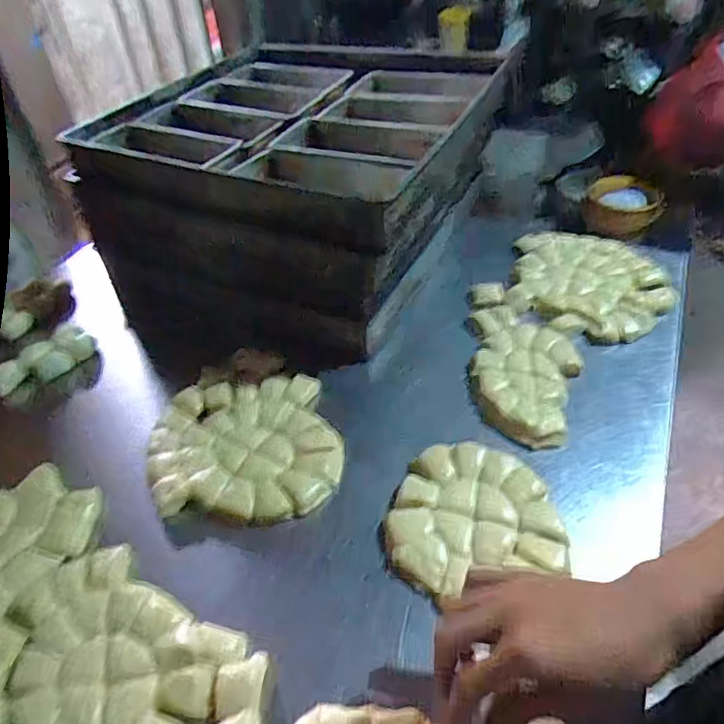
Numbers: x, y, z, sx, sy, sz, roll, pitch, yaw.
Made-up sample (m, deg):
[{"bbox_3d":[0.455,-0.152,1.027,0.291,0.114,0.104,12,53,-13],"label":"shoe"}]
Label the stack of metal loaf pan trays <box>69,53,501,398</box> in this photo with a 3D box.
[{"bbox_3d":[-0.085,-0.259,0.799,0.425,0.214,0.449,18,47,21],"label":"stack of metal loaf pan trays"}]

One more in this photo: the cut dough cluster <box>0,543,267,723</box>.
[{"bbox_3d":[-0.194,0.244,0.424,0.239,0.015,0.159,22,49,24],"label":"cut dough cluster"}]

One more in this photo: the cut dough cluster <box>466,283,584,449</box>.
[{"bbox_3d":[0.191,-0.006,0.671,0.124,0.018,0.258,4,44,8],"label":"cut dough cluster"}]

